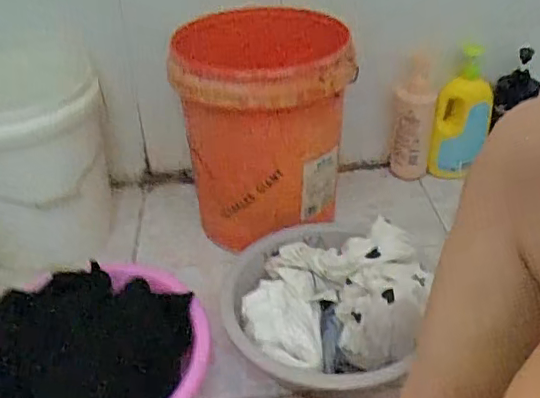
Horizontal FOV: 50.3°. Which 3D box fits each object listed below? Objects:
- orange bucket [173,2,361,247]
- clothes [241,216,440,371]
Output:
[{"bbox_3d":[-0.002,-0.137,1.008,0.271,0.335,0.301,6,36,13],"label":"orange bucket"},{"bbox_3d":[0.096,0.140,0.839,0.238,0.146,0.244,-2,35,1],"label":"clothes"}]

